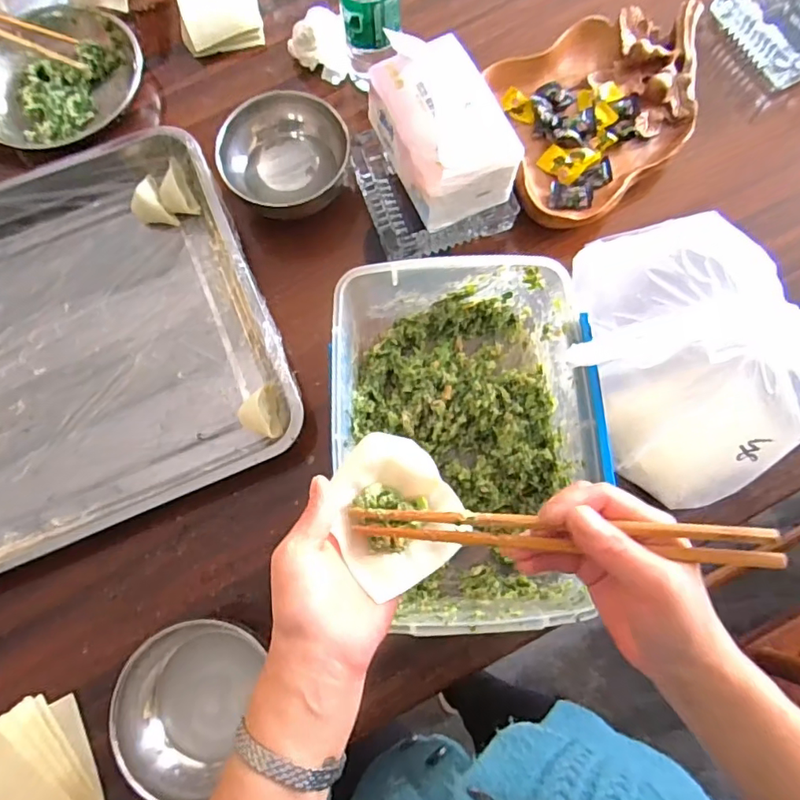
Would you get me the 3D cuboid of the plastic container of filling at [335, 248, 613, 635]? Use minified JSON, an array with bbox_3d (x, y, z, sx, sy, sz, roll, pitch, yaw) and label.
[{"bbox_3d":[0.054,0.037,0.482,0.219,0.106,0.309,-3,77,0],"label":"plastic container of filling"}]

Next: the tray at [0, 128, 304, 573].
[{"bbox_3d":[-0.419,-0.028,0.532,0.577,0.053,0.385,-24,77,-6],"label":"tray"}]

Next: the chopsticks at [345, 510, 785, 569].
[{"bbox_3d":[0.085,0.077,0.306,0.234,0.014,0.019,0,75,14],"label":"chopsticks"}]

